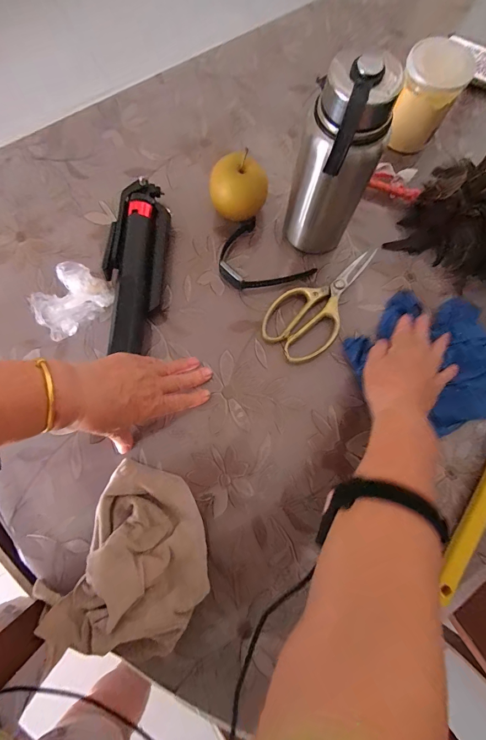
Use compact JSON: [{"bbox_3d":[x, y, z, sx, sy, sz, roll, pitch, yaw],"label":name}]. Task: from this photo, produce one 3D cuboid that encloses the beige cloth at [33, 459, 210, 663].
[{"bbox_3d":[-0.121,0.222,0.364,0.152,0.053,0.201,31,79,6],"label":"beige cloth"}]

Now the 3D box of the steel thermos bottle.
[{"bbox_3d":[0.108,-0.213,0.376,0.082,0.220,0.074,-11,78,-3],"label":"steel thermos bottle"}]

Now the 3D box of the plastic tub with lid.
[{"bbox_3d":[0.251,-0.373,0.467,0.079,0.116,0.078,0,78,-1],"label":"plastic tub with lid"}]

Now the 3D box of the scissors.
[{"bbox_3d":[0.116,-0.094,0.453,0.198,0.020,0.091,-41,81,-9],"label":"scissors"}]

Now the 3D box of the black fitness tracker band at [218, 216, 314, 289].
[{"bbox_3d":[0.025,-0.146,0.458,0.118,0.024,0.092,43,80,8],"label":"black fitness tracker band"}]

